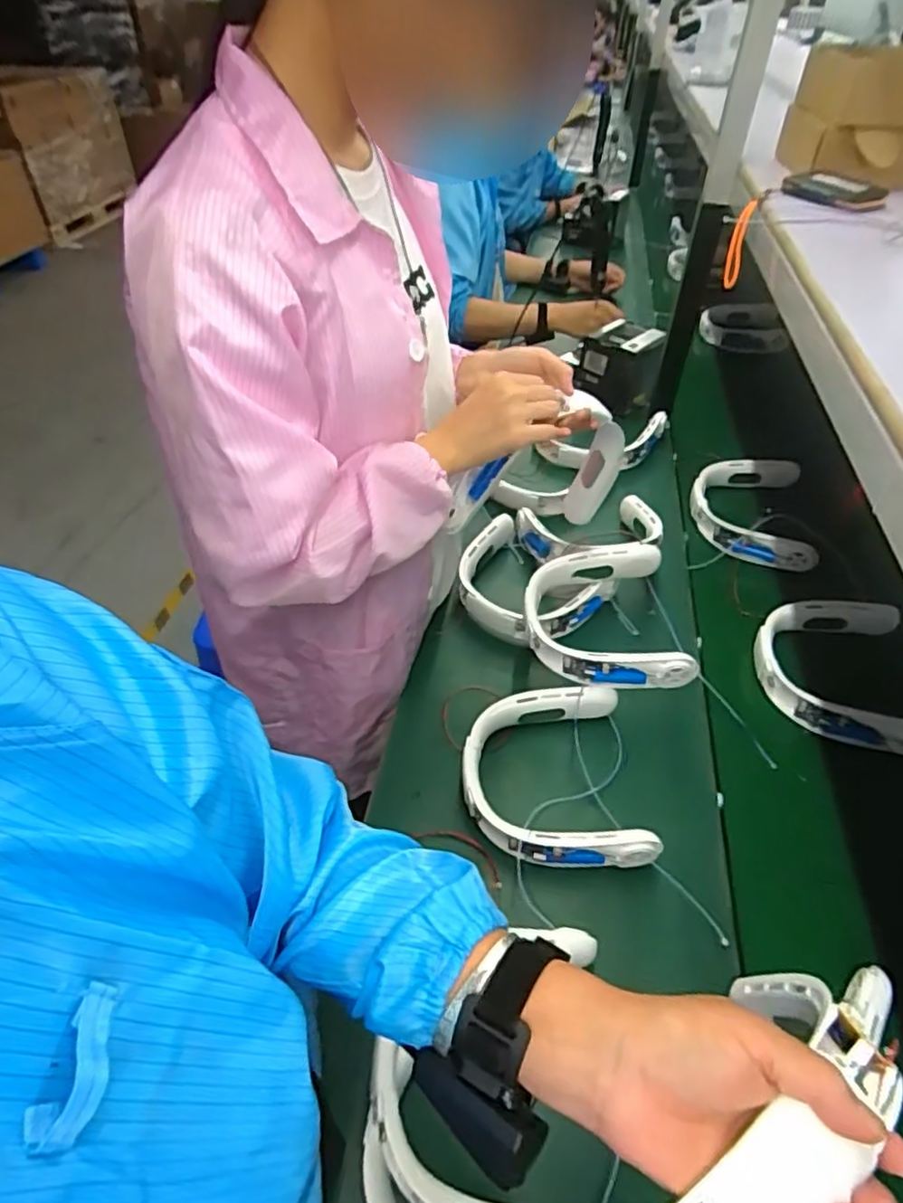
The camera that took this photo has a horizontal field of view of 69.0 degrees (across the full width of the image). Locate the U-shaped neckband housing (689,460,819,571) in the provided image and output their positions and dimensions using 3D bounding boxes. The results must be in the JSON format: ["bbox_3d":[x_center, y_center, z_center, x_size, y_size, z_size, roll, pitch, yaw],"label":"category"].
[{"bbox_3d":[0.544,-0.161,1.217,0.191,0.081,0.274,10,46,9],"label":"U-shaped neckband housing"}]

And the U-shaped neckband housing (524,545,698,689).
[{"bbox_3d":[0.208,0.024,0.919,0.209,0.067,0.227,-1,46,-3],"label":"U-shaped neckband housing"}]

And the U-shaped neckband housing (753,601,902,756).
[{"bbox_3d":[0.530,0.096,0.933,0.177,0.065,0.236,8,46,7],"label":"U-shaped neckband housing"}]

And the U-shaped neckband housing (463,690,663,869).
[{"bbox_3d":[0.121,0.215,0.792,0.211,0.059,0.213,-4,46,-5],"label":"U-shaped neckband housing"}]

